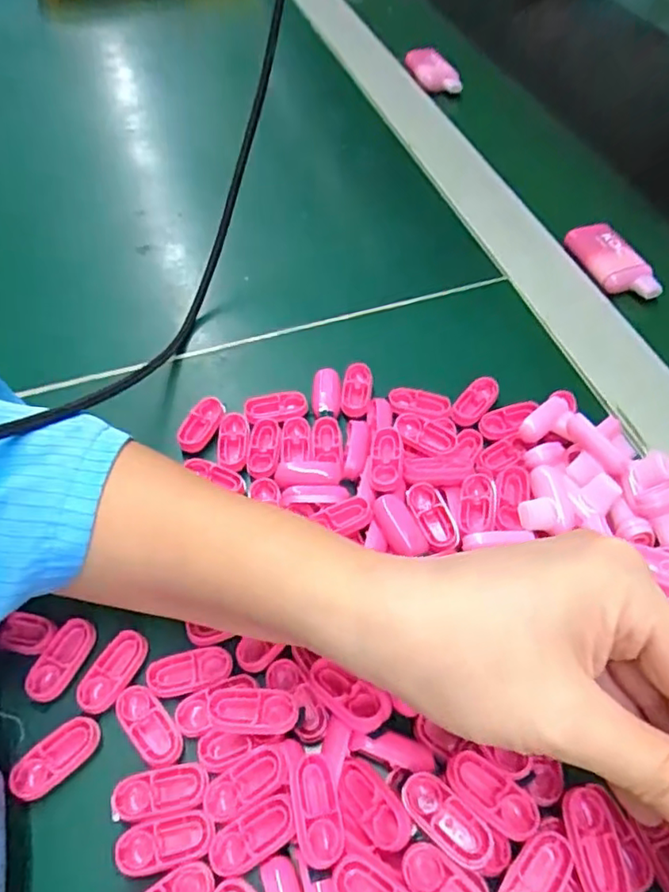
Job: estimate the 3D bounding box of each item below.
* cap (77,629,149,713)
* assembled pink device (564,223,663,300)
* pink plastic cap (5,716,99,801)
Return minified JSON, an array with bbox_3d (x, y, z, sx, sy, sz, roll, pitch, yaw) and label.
[{"bbox_3d":[-0.092,0.092,0.250,0.015,0.006,0.034,23,58,18],"label":"cap"},{"bbox_3d":[0.189,-0.124,0.409,0.032,0.016,0.070,-23,56,-14],"label":"assembled pink device"},{"bbox_3d":[-0.107,0.120,0.233,0.034,0.007,0.014,-39,62,-24],"label":"pink plastic cap"}]

